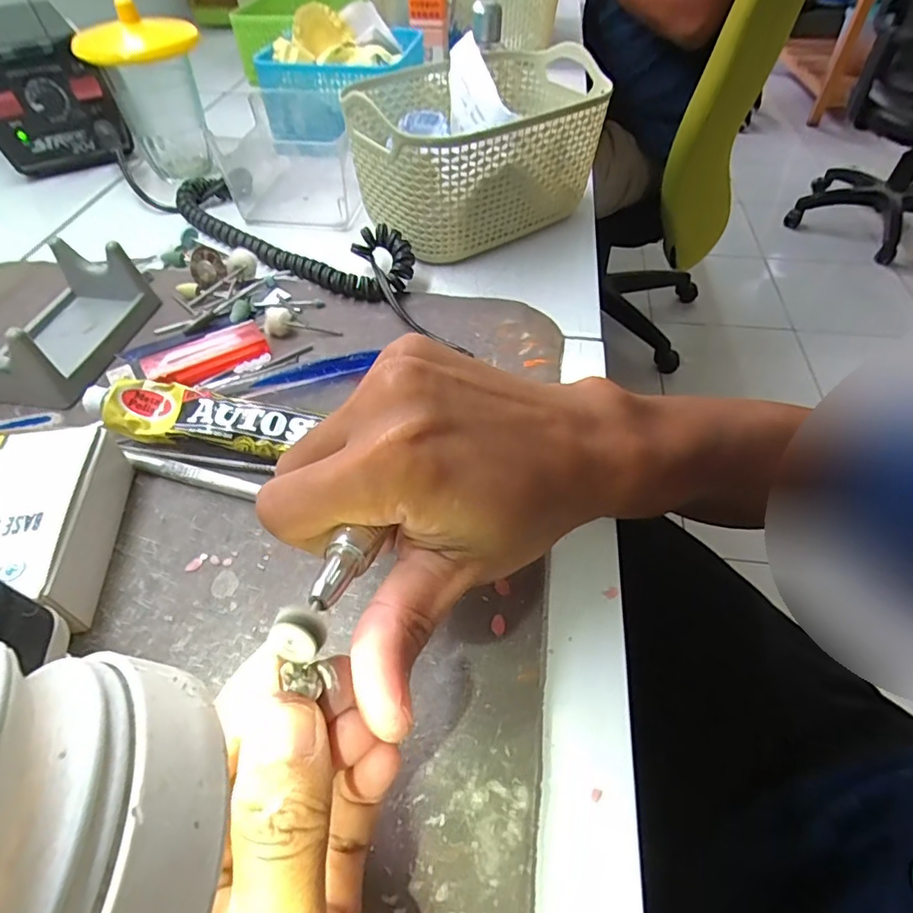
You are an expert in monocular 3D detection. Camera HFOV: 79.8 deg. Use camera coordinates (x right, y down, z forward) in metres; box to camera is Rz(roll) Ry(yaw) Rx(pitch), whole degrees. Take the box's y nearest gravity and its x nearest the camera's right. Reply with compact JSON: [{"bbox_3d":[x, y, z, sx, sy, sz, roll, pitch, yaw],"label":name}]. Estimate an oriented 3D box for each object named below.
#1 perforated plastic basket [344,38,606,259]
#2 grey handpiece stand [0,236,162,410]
[{"bbox_3d":[0.015,-0.212,0.381,0.172,0.085,0.123,-26,54,-19],"label":"perforated plastic basket"},{"bbox_3d":[-0.217,-0.075,0.295,0.058,0.038,0.094,2,50,3],"label":"grey handpiece stand"}]

